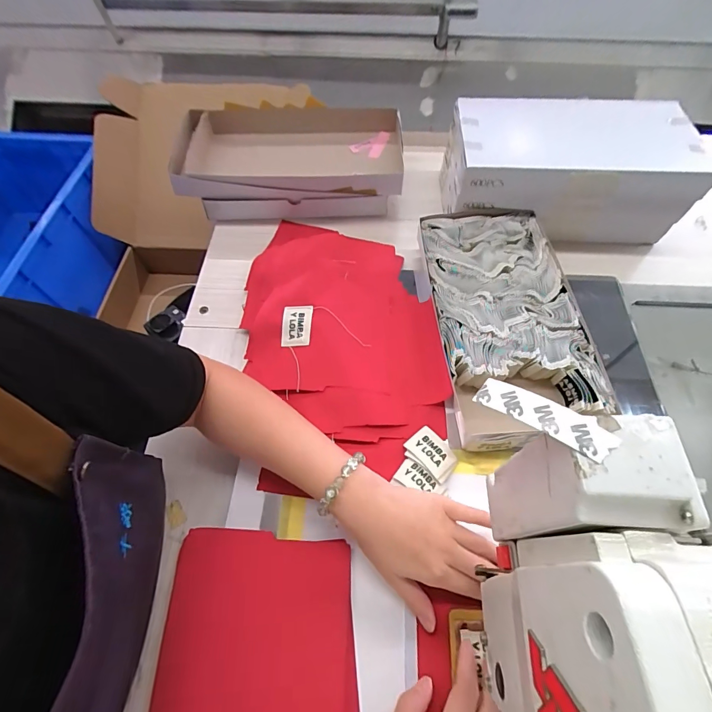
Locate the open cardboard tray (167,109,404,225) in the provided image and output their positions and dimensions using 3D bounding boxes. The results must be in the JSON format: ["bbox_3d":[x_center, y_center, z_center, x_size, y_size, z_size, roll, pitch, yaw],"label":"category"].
[{"bbox_3d":[-0.101,-0.304,0.600,0.344,0.077,0.174,-4,62,-1],"label":"open cardboard tray"}]

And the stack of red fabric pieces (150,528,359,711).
[{"bbox_3d":[-0.085,0.236,0.324,0.162,0.014,0.160,-2,62,0],"label":"stack of red fabric pieces"}]

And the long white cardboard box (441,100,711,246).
[{"bbox_3d":[0.293,-0.263,0.546,0.314,0.112,0.165,1,62,1],"label":"long white cardboard box"}]

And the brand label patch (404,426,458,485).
[{"bbox_3d":[0.078,0.101,0.396,0.037,0.009,0.052,-41,69,-18],"label":"brand label patch"}]

